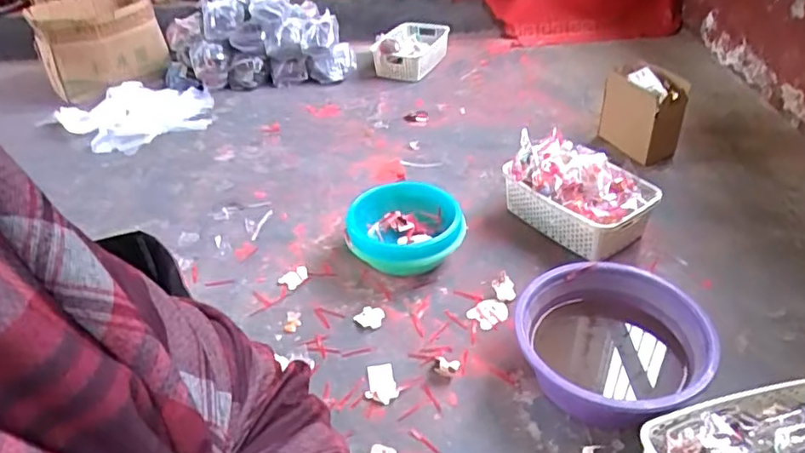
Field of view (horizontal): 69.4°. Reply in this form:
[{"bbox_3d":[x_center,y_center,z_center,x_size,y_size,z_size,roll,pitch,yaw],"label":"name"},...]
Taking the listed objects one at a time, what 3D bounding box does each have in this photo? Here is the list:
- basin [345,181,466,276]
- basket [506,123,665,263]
[{"bbox_3d":[0.004,0.019,1.190,0.215,0.114,0.233,-3,37,2],"label":"basin"},{"bbox_3d":[0.359,-0.070,1.224,0.170,0.153,0.303,-28,43,-28],"label":"basket"}]

